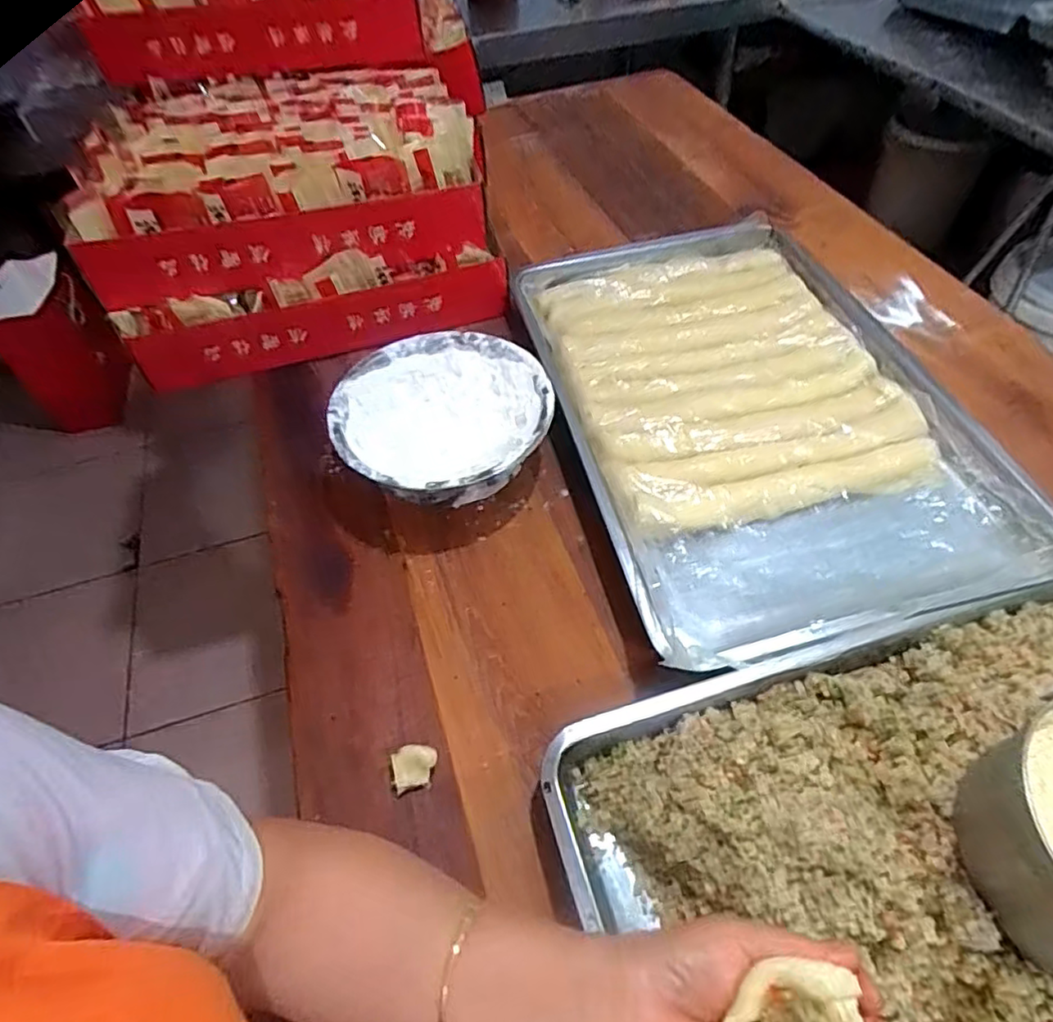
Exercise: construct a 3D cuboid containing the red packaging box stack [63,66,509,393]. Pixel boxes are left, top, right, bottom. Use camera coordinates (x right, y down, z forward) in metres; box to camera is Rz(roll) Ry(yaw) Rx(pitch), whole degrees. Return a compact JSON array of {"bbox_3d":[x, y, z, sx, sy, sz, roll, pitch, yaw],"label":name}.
[{"bbox_3d":[-0.309,-0.406,0.838,0.469,0.194,0.373,-14,55,-7],"label":"red packaging box stack"}]

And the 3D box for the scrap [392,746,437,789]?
[{"bbox_3d":[-0.086,0.200,0.485,0.033,0.022,0.026,-10,55,-4],"label":"scrap"}]

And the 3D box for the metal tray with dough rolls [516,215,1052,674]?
[{"bbox_3d":[0.249,-0.137,0.689,0.432,0.060,0.593,-13,55,-6],"label":"metal tray with dough rolls"}]

